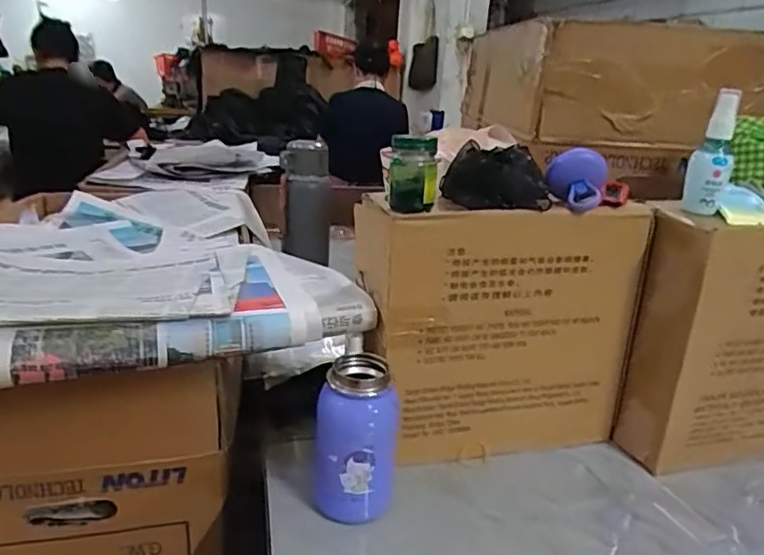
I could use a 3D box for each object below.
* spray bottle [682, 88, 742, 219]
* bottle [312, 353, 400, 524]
[{"bbox_3d":[0.325,-0.121,0.588,0.037,0.118,0.026,14,22,25],"label":"spray bottle"},{"bbox_3d":[-0.022,0.149,0.540,0.071,0.141,0.060,6,20,3],"label":"bottle"}]

